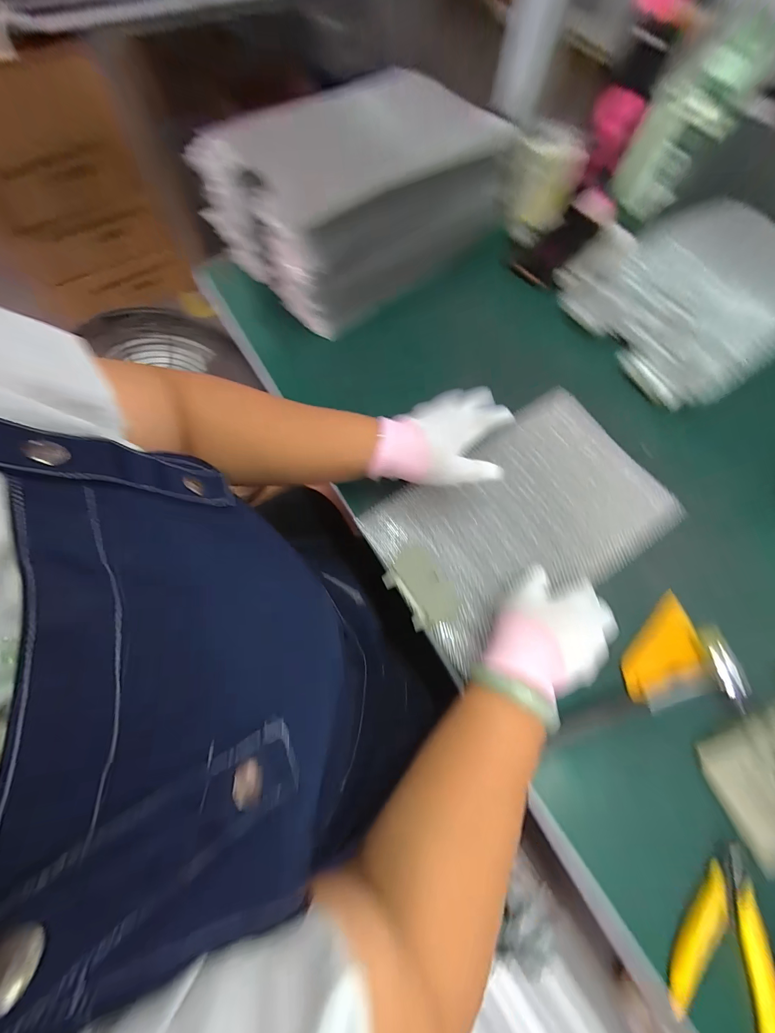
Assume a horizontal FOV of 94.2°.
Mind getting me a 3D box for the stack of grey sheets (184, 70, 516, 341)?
[{"bbox_3d":[-0.044,-0.425,0.479,0.311,0.144,0.226,-39,76,-15],"label":"stack of grey sheets"}]

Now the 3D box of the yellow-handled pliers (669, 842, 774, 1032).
[{"bbox_3d":[0.270,0.336,0.287,0.065,0.022,0.123,21,70,5],"label":"yellow-handled pliers"}]

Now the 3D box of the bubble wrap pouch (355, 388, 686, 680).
[{"bbox_3d":[0.157,0.001,0.418,0.335,0.019,0.209,-33,75,-14],"label":"bubble wrap pouch"}]

